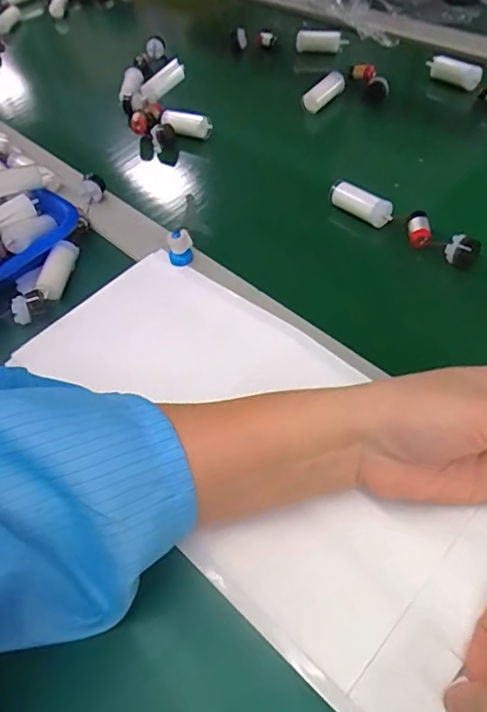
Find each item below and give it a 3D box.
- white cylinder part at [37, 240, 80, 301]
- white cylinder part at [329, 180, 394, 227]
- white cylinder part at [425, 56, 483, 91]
[{"bbox_3d":[-0.147,-0.069,0.418,0.014,0.019,0.057,4,50,3],"label":"white cylinder part"},{"bbox_3d":[0.099,-0.127,0.437,0.054,0.019,0.018,36,58,26],"label":"white cylinder part"},{"bbox_3d":[0.222,-0.299,0.554,0.056,0.019,0.019,23,53,18],"label":"white cylinder part"}]

